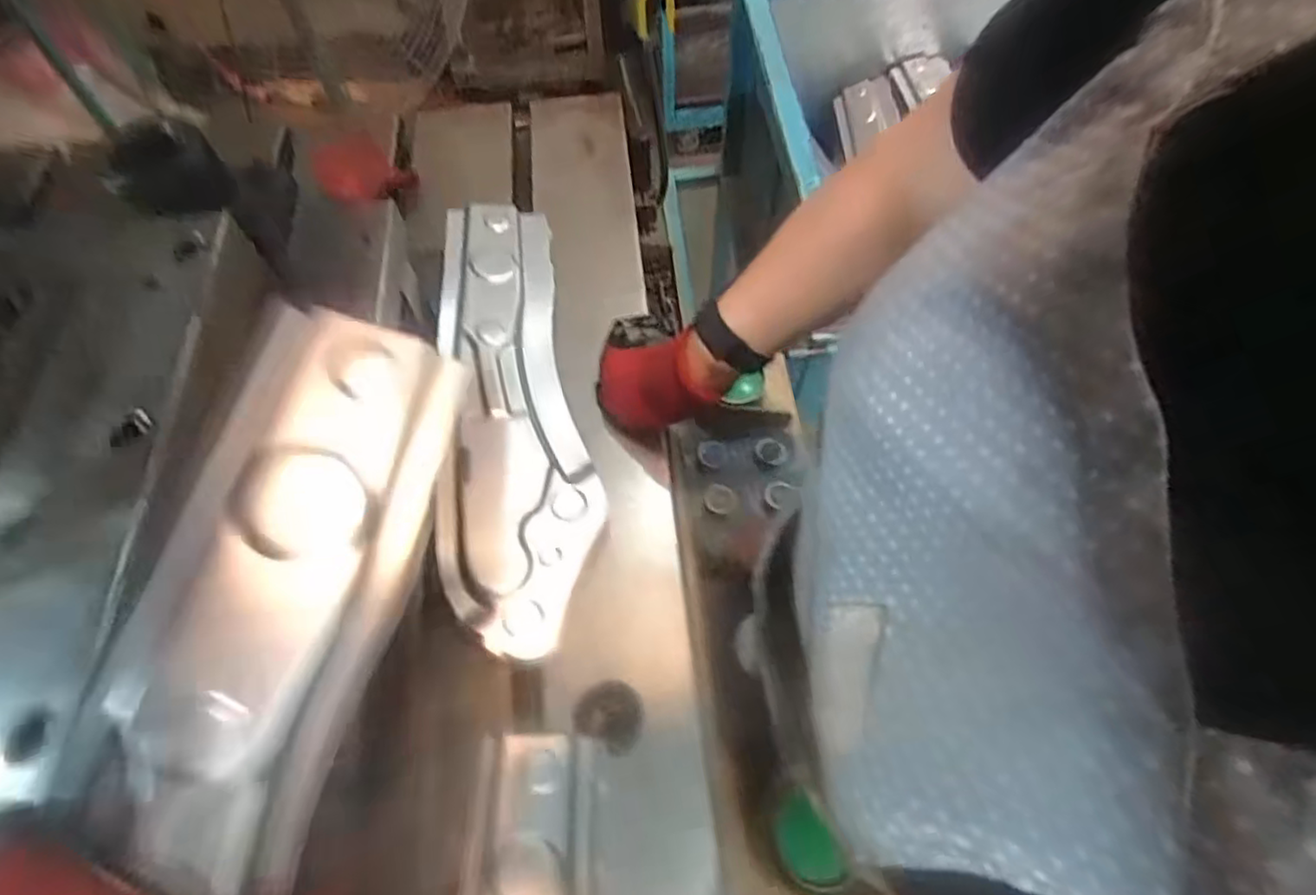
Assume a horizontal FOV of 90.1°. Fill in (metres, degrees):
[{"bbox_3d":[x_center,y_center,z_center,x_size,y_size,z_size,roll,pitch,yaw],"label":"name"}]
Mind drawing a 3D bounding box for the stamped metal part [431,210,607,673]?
[{"bbox_3d":[-0.125,-0.041,0.567,0.122,0.022,0.422,0,64,-19],"label":"stamped metal part"}]

